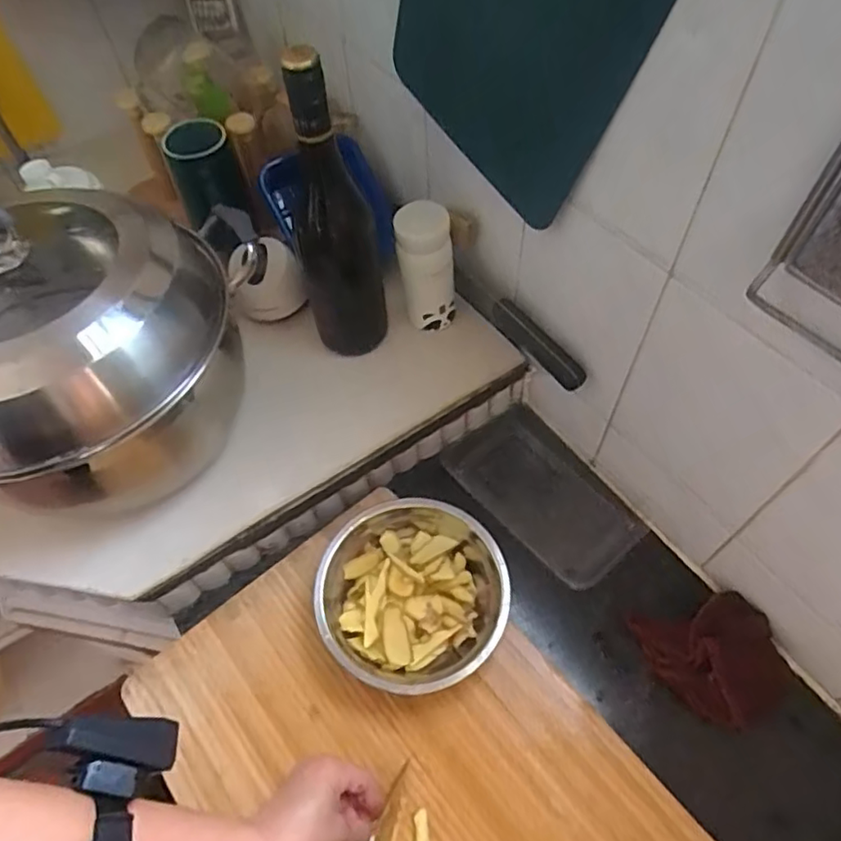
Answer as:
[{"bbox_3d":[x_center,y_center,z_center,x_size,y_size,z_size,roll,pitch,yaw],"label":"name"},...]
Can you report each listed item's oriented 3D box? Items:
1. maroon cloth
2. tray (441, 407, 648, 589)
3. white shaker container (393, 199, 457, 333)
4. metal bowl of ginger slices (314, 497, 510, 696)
[{"bbox_3d":[0.267,0.217,0.545,0.110,0.024,0.103,-13,57,-7],"label":"maroon cloth"},{"bbox_3d":[0.132,0.076,0.647,0.113,0.039,0.207,-34,62,-19],"label":"tray"},{"bbox_3d":[0.006,-0.153,0.625,0.056,0.143,0.043,-5,57,-1],"label":"white shaker container"},{"bbox_3d":[-0.006,0.161,0.554,0.160,0.066,0.169,-1,57,1],"label":"metal bowl of ginger slices"}]

